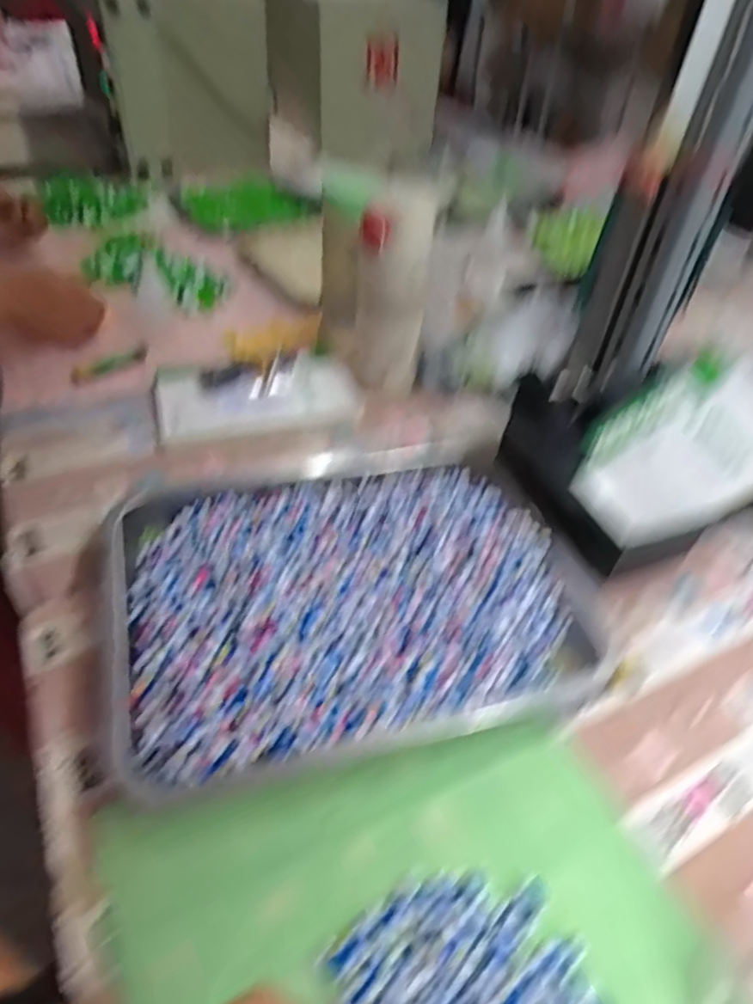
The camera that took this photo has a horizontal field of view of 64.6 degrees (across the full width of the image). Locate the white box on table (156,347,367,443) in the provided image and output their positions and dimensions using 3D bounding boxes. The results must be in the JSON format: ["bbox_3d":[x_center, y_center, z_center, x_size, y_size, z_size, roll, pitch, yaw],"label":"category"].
[{"bbox_3d":[-0.125,-0.117,0.634,0.207,0.019,0.128,-8,46,-12],"label":"white box on table"}]

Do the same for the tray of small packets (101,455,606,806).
[{"bbox_3d":[-0.022,0.057,0.466,0.364,0.050,0.269,-8,46,-12],"label":"tray of small packets"}]

